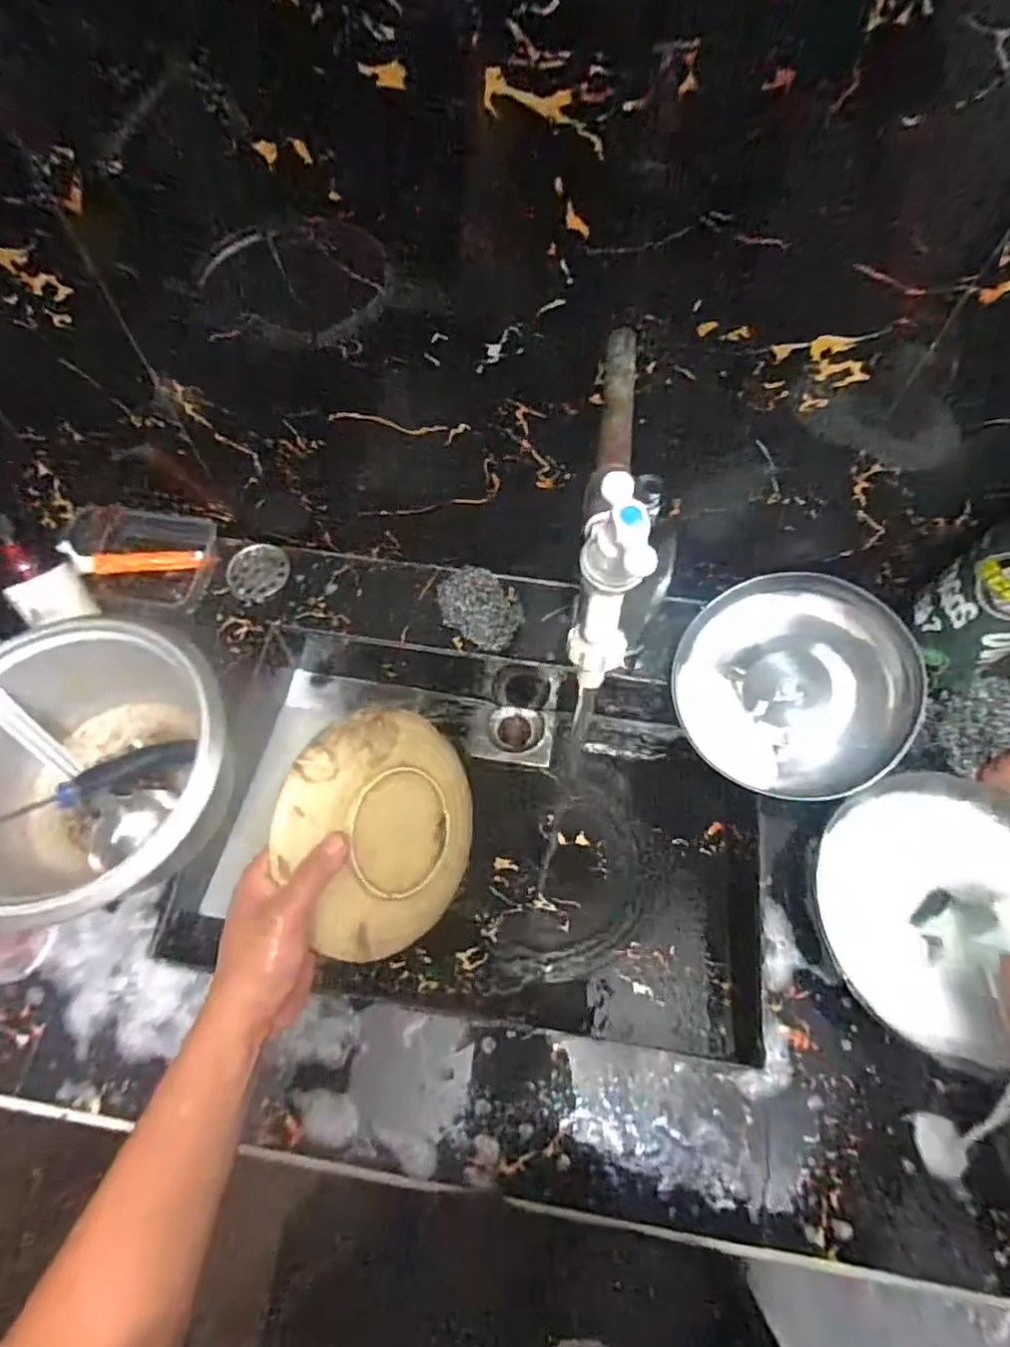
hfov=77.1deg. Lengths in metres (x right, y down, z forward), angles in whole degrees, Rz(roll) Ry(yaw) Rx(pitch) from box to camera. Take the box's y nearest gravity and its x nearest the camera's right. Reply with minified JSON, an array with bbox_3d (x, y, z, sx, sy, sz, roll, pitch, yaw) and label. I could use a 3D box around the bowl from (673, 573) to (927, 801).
[{"bbox_3d":[0.289,0.012,0.641,0.216,0.075,0.223,-43,69,19],"label":"bowl"}]

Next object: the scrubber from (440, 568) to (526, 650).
[{"bbox_3d":[-0.028,-0.071,0.693,0.075,0.036,0.101,-37,70,-16],"label":"scrubber"}]

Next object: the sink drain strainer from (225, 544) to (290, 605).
[{"bbox_3d":[-0.285,-0.118,0.732,0.068,0.010,0.072,0,64,0],"label":"sink drain strainer"}]

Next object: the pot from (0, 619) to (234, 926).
[{"bbox_3d":[-0.363,0.090,0.562,0.244,0.127,0.238,0,64,0],"label":"pot"}]

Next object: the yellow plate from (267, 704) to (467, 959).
[{"bbox_3d":[-0.085,0.117,0.483,0.169,0.021,0.175,-26,102,-47],"label":"yellow plate"}]

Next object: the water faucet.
[{"bbox_3d":[0.070,-0.138,0.360,0.029,0.091,0.258,8,65,3],"label":"water faucet"}]

